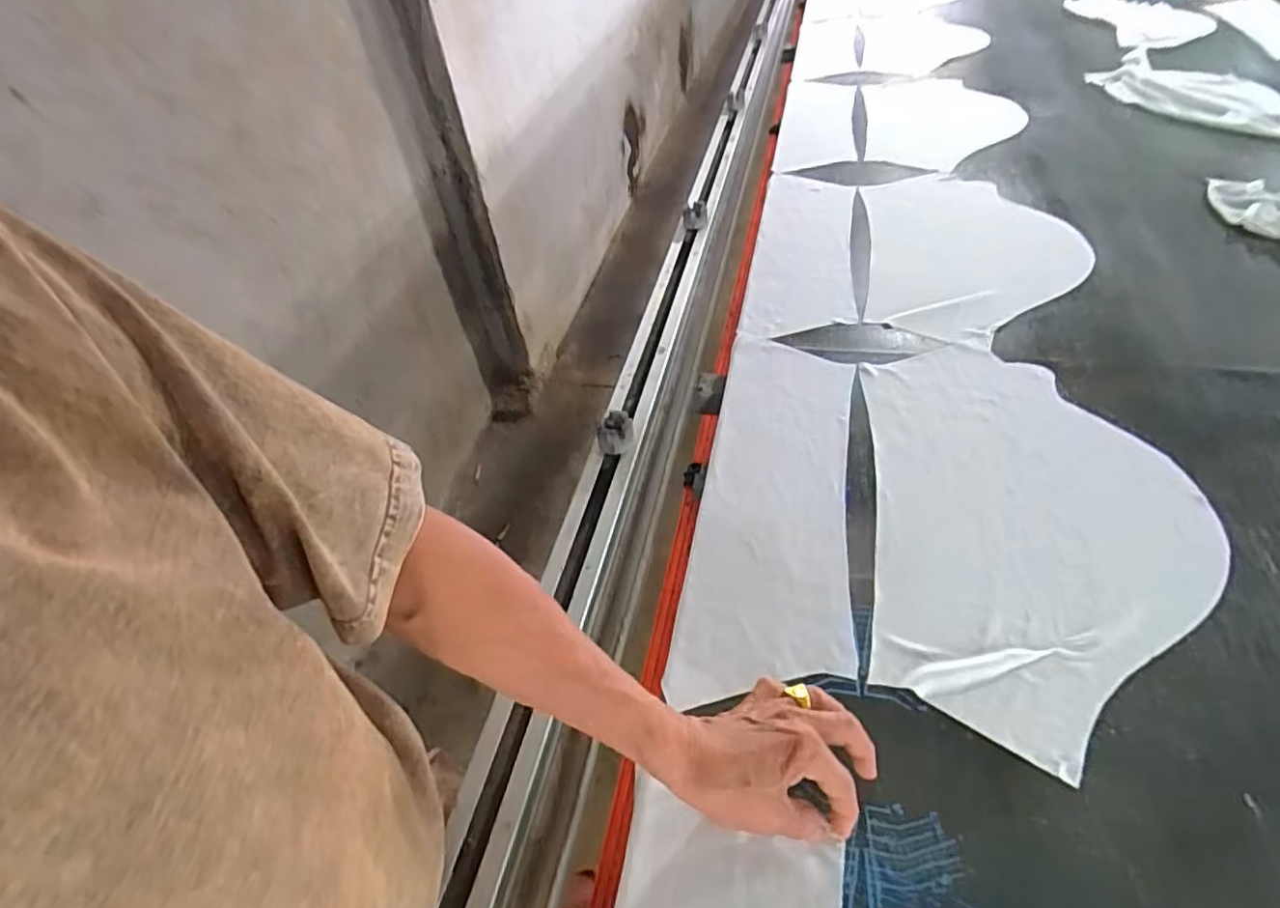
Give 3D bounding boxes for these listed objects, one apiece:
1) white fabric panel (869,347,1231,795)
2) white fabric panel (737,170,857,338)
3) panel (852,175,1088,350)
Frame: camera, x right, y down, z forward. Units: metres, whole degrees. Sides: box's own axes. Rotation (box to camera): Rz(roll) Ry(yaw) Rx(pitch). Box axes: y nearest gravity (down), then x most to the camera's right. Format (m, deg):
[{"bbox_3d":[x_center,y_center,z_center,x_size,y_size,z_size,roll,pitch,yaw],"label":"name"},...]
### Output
[{"bbox_3d":[0.369,0.055,0.617,0.285,0.011,0.464,6,46,12],"label":"white fabric panel"},{"bbox_3d":[0.259,-0.331,1.019,0.147,0.014,0.508,6,46,12],"label":"white fabric panel"},{"bbox_3d":[0.496,-0.312,0.976,0.300,0.011,0.503,6,46,12],"label":"panel"}]

